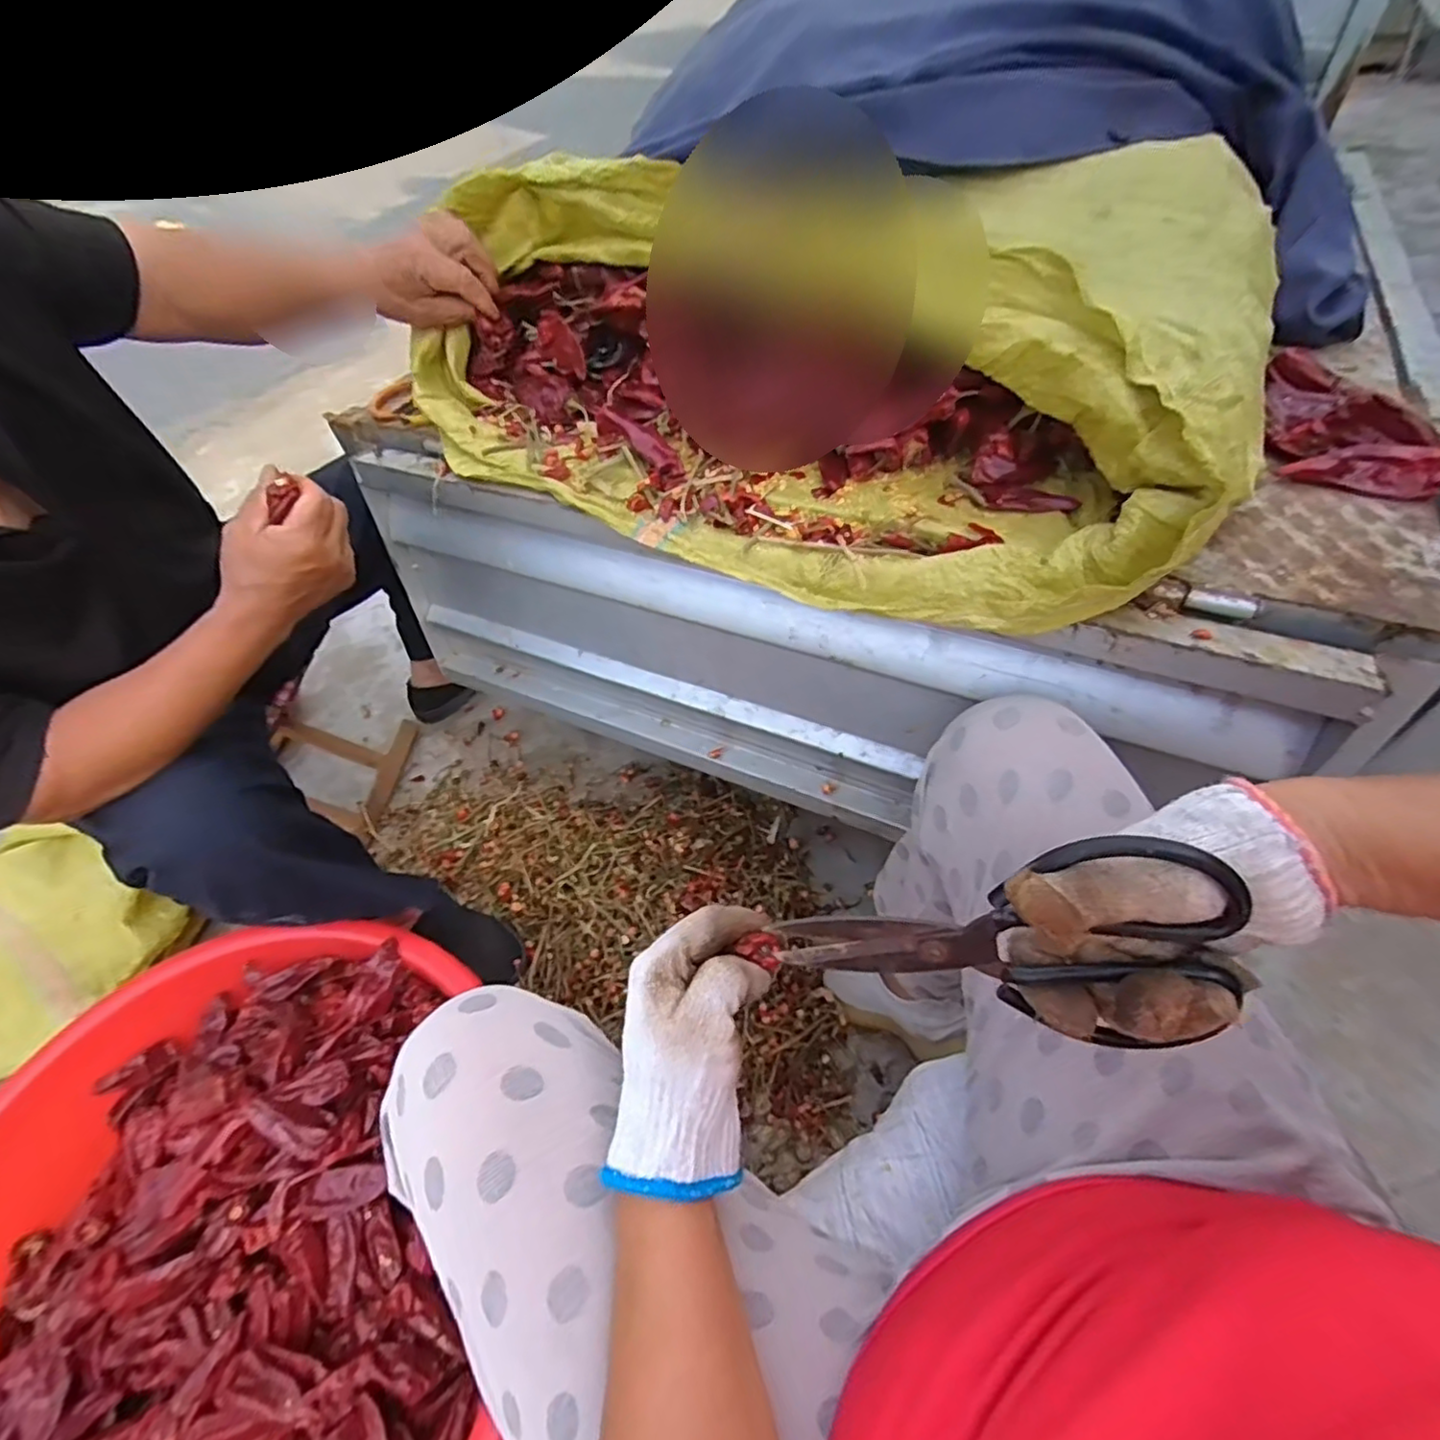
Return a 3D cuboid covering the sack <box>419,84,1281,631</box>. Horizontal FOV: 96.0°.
[{"bbox_3d":[0.070,-0.331,0.551,0.678,0.162,0.430,26,58,21],"label":"sack"}]

